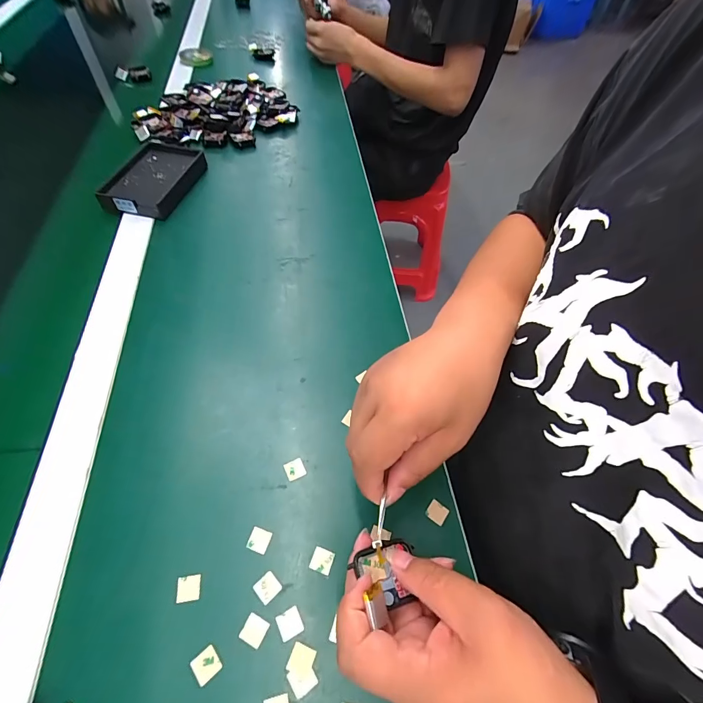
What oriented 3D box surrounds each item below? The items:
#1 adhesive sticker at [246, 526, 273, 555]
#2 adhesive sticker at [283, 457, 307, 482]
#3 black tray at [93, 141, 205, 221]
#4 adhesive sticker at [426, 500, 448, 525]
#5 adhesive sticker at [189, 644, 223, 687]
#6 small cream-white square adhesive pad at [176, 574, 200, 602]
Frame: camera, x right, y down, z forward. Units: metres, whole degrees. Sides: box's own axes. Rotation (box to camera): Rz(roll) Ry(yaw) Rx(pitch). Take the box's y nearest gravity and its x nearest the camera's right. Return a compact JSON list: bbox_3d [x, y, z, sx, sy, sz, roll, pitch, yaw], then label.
[{"bbox_3d":[-0.071,0.146,0.280,0.016,0.004,0.016,15,57,8],"label":"adhesive sticker"},{"bbox_3d":[-0.049,0.101,0.310,0.017,0.004,0.016,-23,61,-17],"label":"adhesive sticker"},{"bbox_3d":[-0.272,-0.242,0.504,0.099,0.024,0.145,8,57,2],"label":"black tray"},{"bbox_3d":[0.071,0.133,0.299,0.016,0.004,0.016,33,60,18],"label":"adhesive sticker"},{"bbox_3d":[-0.095,0.206,0.237,0.016,0.004,0.016,-34,61,-26],"label":"adhesive sticker"},{"bbox_3d":[-0.117,0.171,0.260,0.016,0.004,0.016,-8,51,-5],"label":"small cream-white square adhesive pad"}]

